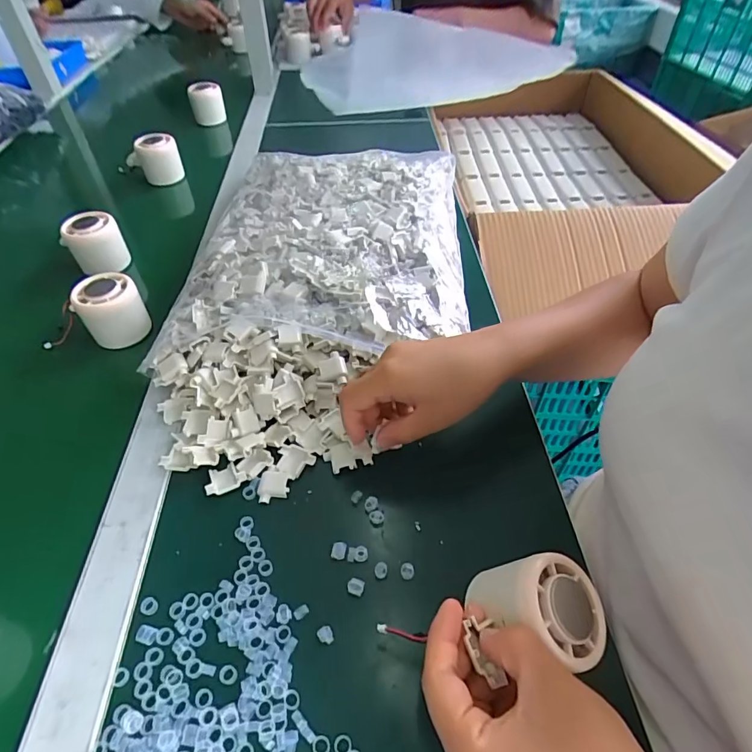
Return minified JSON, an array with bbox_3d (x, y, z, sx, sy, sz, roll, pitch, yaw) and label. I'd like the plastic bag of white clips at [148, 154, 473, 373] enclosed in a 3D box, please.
[{"bbox_3d":[-0.045,-0.156,0.516,0.279,0.066,0.373,1,48,1],"label":"plastic bag of white clips"}]

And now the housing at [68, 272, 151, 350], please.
[{"bbox_3d":[-0.258,-0.066,0.455,0.056,0.052,0.054,0,48,0],"label":"housing"}]

